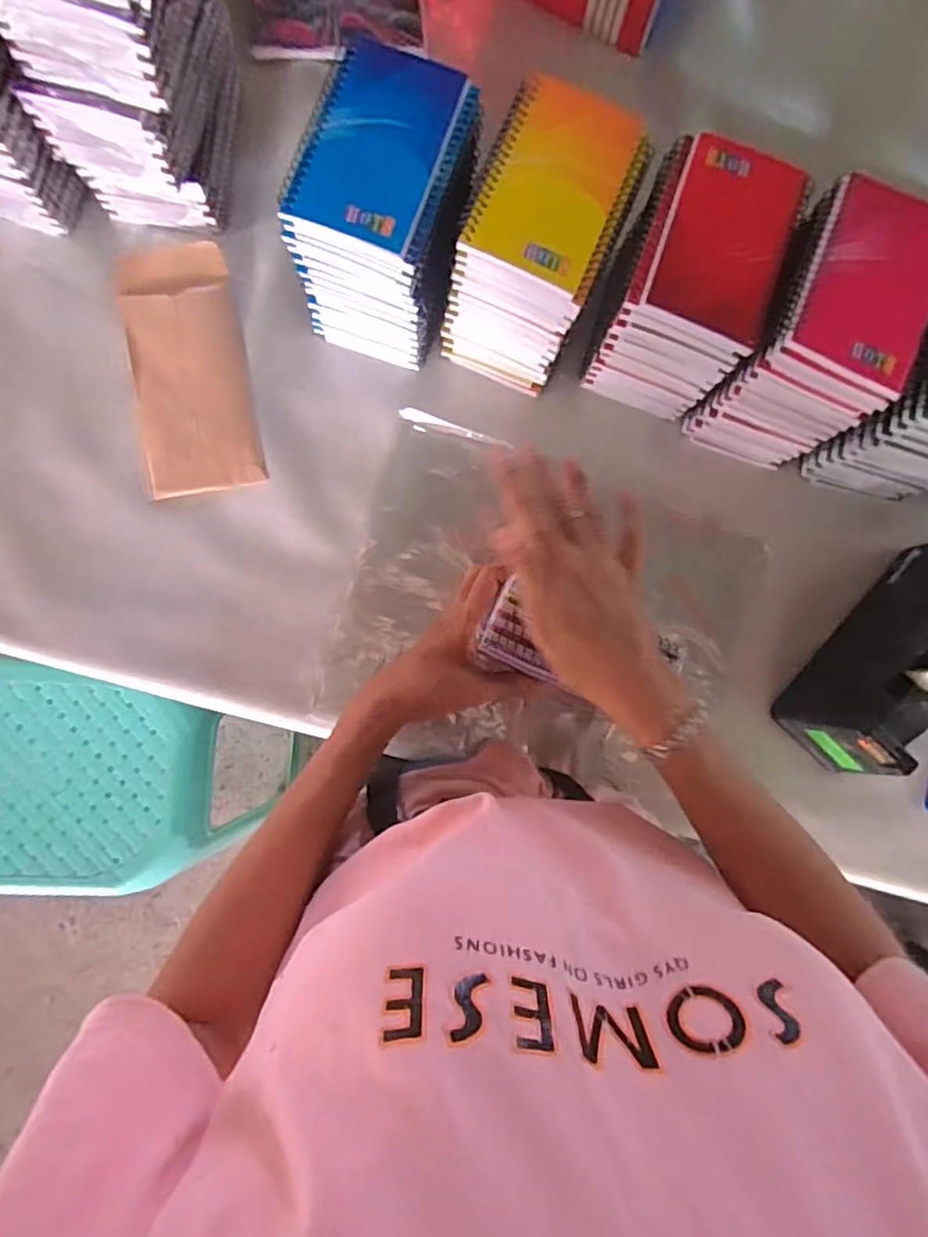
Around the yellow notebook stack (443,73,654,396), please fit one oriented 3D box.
[{"bbox_3d":[0.055,-0.276,0.453,0.092,0.122,0.133,23,84,-4],"label":"yellow notebook stack"}]

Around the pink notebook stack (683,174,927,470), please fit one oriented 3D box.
[{"bbox_3d":[0.263,-0.213,0.462,0.099,0.140,0.132,24,84,-4],"label":"pink notebook stack"}]

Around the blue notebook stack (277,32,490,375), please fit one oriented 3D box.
[{"bbox_3d":[-0.057,-0.294,0.449,0.101,0.128,0.139,18,85,-5],"label":"blue notebook stack"}]

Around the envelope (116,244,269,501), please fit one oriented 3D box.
[{"bbox_3d":[-0.222,-0.200,0.491,0.091,0.010,0.195,-10,92,-9],"label":"envelope"}]

